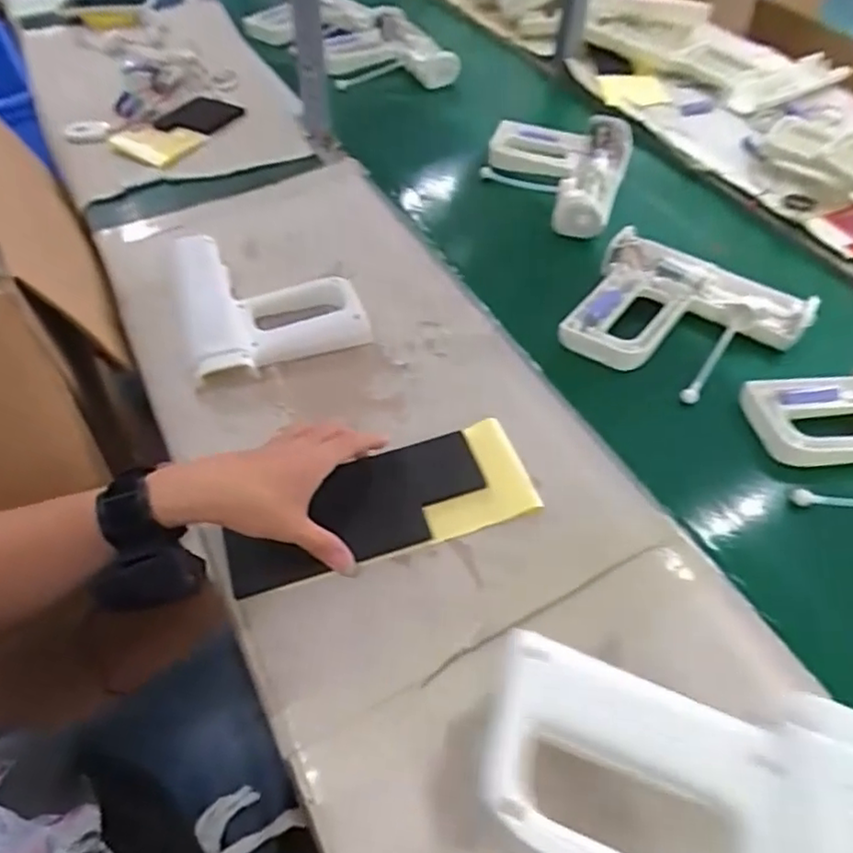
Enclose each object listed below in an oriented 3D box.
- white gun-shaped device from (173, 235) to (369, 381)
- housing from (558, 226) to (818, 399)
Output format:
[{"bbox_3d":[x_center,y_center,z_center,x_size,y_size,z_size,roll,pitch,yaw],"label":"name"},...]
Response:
[{"bbox_3d":[-0.169,-0.138,0.686,0.180,0.034,0.197,-15,52,-10],"label":"white gun-shaped device"},{"bbox_3d":[0.268,-0.116,0.667,0.207,0.041,0.176,28,57,22],"label":"housing"}]

